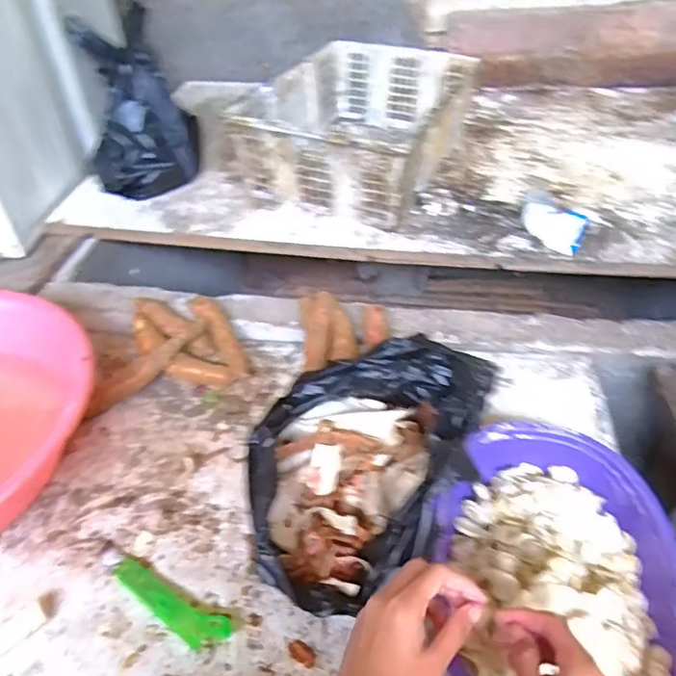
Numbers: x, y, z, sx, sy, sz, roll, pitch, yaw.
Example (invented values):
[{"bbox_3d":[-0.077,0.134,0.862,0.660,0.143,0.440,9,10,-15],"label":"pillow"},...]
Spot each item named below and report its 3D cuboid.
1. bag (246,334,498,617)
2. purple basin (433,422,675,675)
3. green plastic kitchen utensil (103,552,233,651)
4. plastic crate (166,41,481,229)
[{"bbox_3d":[0.027,0.131,0.583,0.200,0.123,0.289,21,49,23],"label":"bag"},{"bbox_3d":[0.200,0.213,0.522,0.214,0.074,0.299,5,45,10],"label":"purple basin"},{"bbox_3d":[-0.175,0.257,0.554,0.158,0.005,0.035,19,49,22],"label":"green plastic kitchen utensil"},{"bbox_3d":[0.043,-0.420,1.115,0.358,0.172,0.473,17,48,20],"label":"plastic crate"}]

